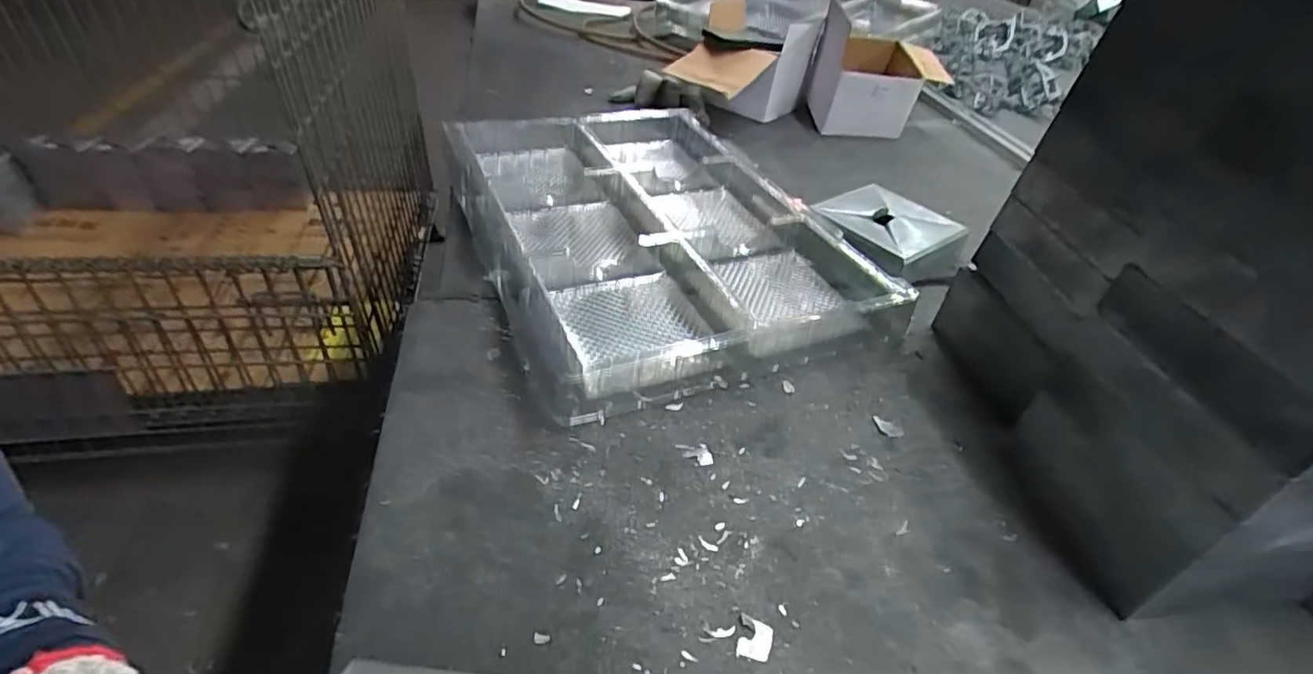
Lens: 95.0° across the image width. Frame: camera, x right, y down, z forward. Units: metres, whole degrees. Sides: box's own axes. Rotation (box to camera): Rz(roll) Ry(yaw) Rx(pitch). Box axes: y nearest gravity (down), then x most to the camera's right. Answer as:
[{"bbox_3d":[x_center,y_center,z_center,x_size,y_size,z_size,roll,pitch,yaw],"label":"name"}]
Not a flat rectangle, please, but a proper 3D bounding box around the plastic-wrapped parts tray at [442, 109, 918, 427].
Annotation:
[{"bbox_3d":[-0.027,-0.137,0.642,0.326,0.052,0.496,-13,43,-22],"label":"plastic-wrapped parts tray"}]

